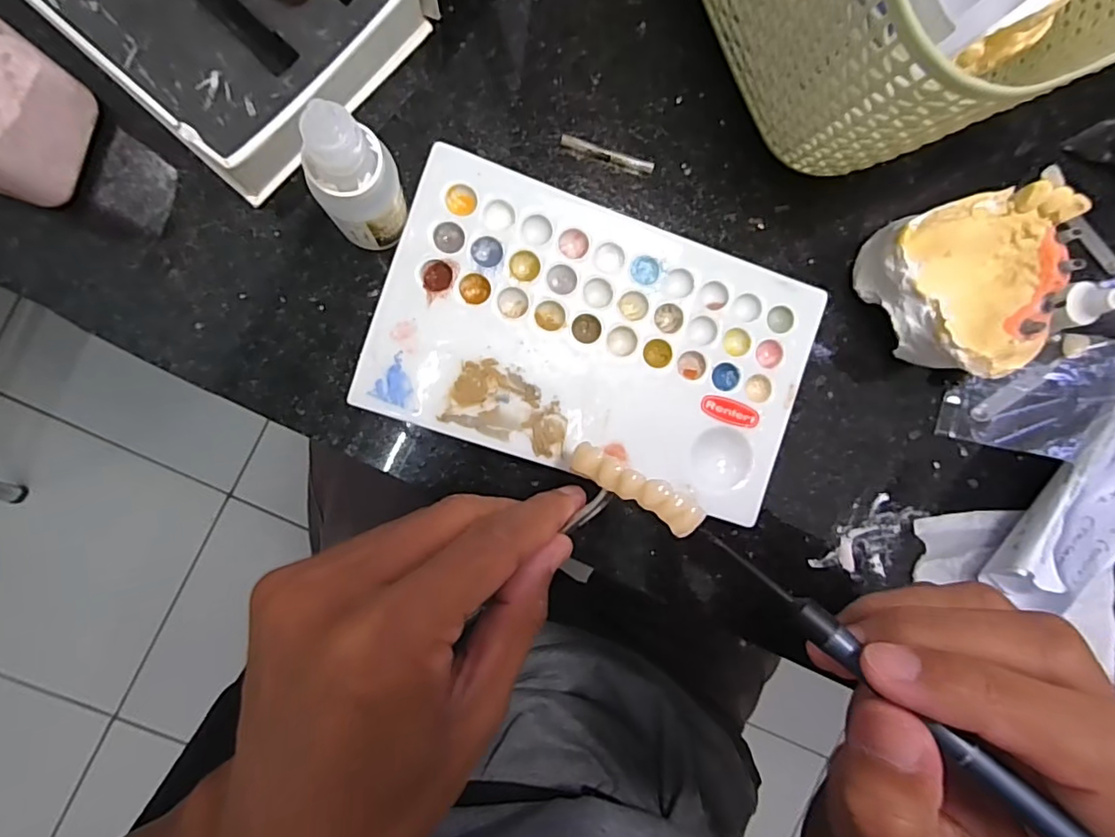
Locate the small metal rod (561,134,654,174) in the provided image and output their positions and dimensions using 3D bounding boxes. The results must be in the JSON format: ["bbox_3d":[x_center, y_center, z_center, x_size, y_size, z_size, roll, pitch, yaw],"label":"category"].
[{"bbox_3d":[0.019,-0.098,0.206,0.035,0.004,0.004,13,91,-8],"label":"small metal rod"}]

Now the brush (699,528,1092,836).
[{"bbox_3d":[0.099,0.081,0.129,0.159,0.004,0.008,41,87,23],"label":"brush"}]

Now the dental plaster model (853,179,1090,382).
[{"bbox_3d":[0.151,-0.049,0.207,0.055,0.042,0.060,-23,96,-6],"label":"dental plaster model"}]

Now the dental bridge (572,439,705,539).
[{"bbox_3d":[0.024,0.022,0.175,0.044,0.007,0.012,29,89,13],"label":"dental bridge"}]

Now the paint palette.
[{"bbox_3d":[0.016,-0.029,0.204,0.153,0.013,0.097,18,91,-8],"label":"paint palette"}]

